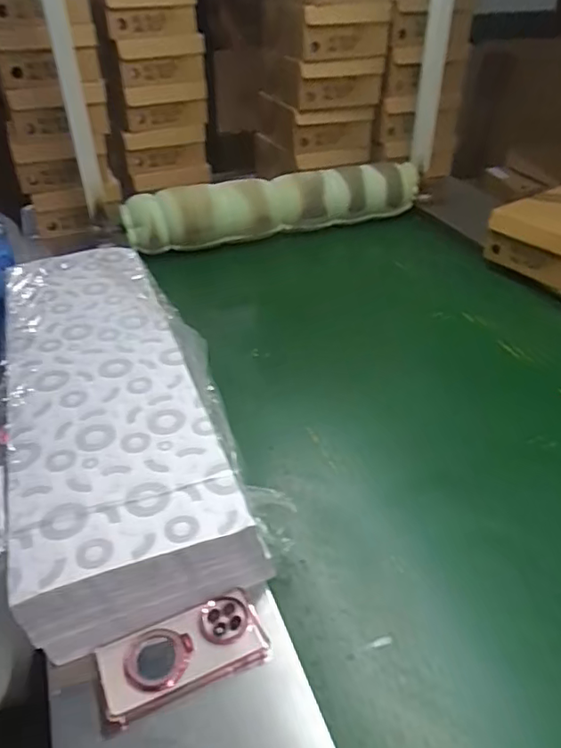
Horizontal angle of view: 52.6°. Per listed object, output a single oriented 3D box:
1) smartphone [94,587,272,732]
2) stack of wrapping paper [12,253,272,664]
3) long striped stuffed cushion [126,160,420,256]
[{"bbox_3d":[-0.097,0.277,0.568,0.162,0.021,0.078,-17,40,-21],"label":"smartphone"},{"bbox_3d":[-0.263,0.025,0.853,0.261,0.108,0.746,-14,39,-17],"label":"stack of wrapping paper"},{"bbox_3d":[0.010,-0.440,1.471,0.819,0.130,0.095,-15,39,-19],"label":"long striped stuffed cushion"}]

